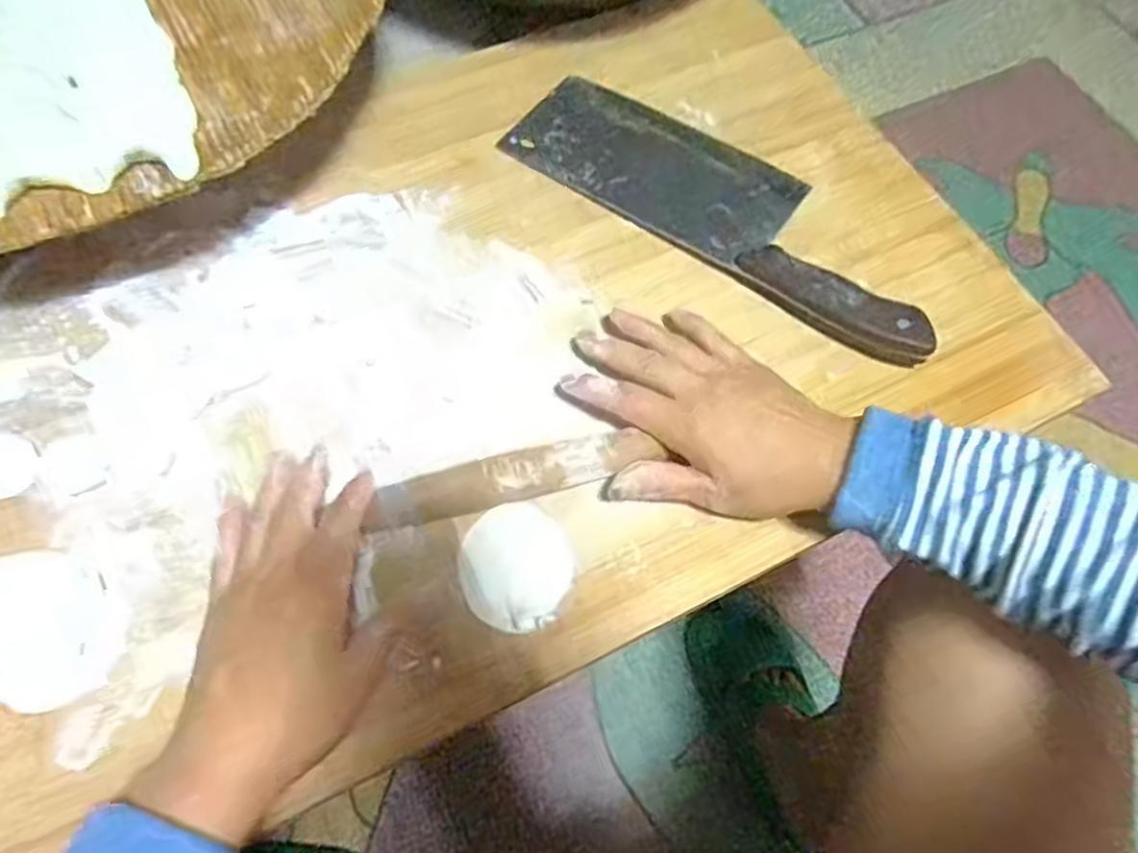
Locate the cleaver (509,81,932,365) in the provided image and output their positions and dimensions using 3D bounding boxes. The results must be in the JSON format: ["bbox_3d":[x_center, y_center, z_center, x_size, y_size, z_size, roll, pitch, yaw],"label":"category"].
[{"bbox_3d":[0.106,-0.155,0.500,0.317,0.026,0.097,35,68,14],"label":"cleaver"}]

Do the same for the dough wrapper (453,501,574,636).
[{"bbox_3d":[-0.028,0.075,0.393,0.061,0.005,0.068,-20,66,-11],"label":"dough wrapper"}]

